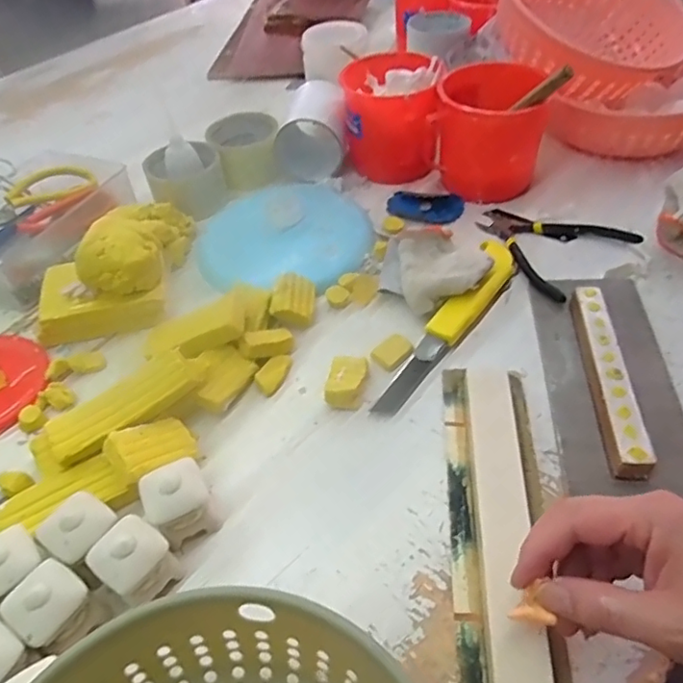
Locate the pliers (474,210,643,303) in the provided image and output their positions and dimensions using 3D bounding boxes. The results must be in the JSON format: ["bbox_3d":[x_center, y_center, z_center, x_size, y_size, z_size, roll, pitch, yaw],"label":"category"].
[{"bbox_3d":[0.206,-0.105,0.603,0.128,0.013,0.145,-32,50,-23],"label":"pliers"}]

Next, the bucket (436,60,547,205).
[{"bbox_3d":[0.163,-0.230,0.653,0.112,0.112,0.104,3,45,9],"label":"bucket"}]

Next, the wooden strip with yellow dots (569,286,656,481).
[{"bbox_3d":[0.207,0.026,0.461,0.025,0.021,0.180,0,45,7],"label":"wooden strip with yellow dots"}]

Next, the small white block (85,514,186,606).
[{"bbox_3d":[-0.130,0.142,0.373,0.034,0.050,0.039,26,53,28],"label":"small white block"}]

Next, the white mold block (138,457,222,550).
[{"bbox_3d":[-0.111,0.111,0.402,0.040,0.047,0.038,-26,48,-19],"label":"white mold block"}]

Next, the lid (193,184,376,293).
[{"bbox_3d":[-0.062,-0.117,0.637,0.187,0.019,0.171,-3,45,3],"label":"lid"}]

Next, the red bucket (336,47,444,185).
[{"bbox_3d":[0.060,-0.255,0.689,0.112,0.111,0.139,2,45,8],"label":"red bucket"}]

